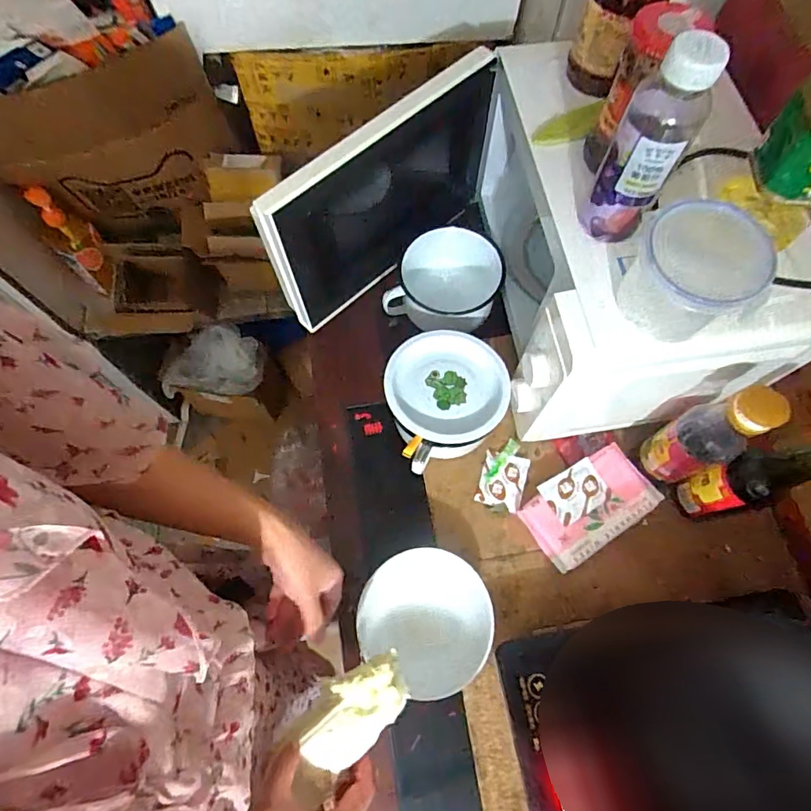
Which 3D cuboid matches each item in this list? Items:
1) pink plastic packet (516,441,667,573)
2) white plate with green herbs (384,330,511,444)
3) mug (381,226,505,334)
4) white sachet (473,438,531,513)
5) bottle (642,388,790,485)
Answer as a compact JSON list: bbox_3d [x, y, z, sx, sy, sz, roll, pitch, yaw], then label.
[{"bbox_3d":[0.234,0.130,0.631,0.158,0.041,0.093,-32,72,-15],"label":"pink plastic packet"},{"bbox_3d":[0.050,-0.024,0.617,0.148,0.023,0.150,1,67,-3],"label":"white plate with green herbs"},{"bbox_3d":[0.060,-0.184,0.734,0.143,0.082,0.136,17,67,4],"label":"mug"},{"bbox_3d":[0.133,0.092,0.665,0.059,0.011,0.089,20,67,5],"label":"white sachet"},{"bbox_3d":[0.321,0.034,0.530,0.060,0.188,0.059,1,67,-3],"label":"bottle"}]

